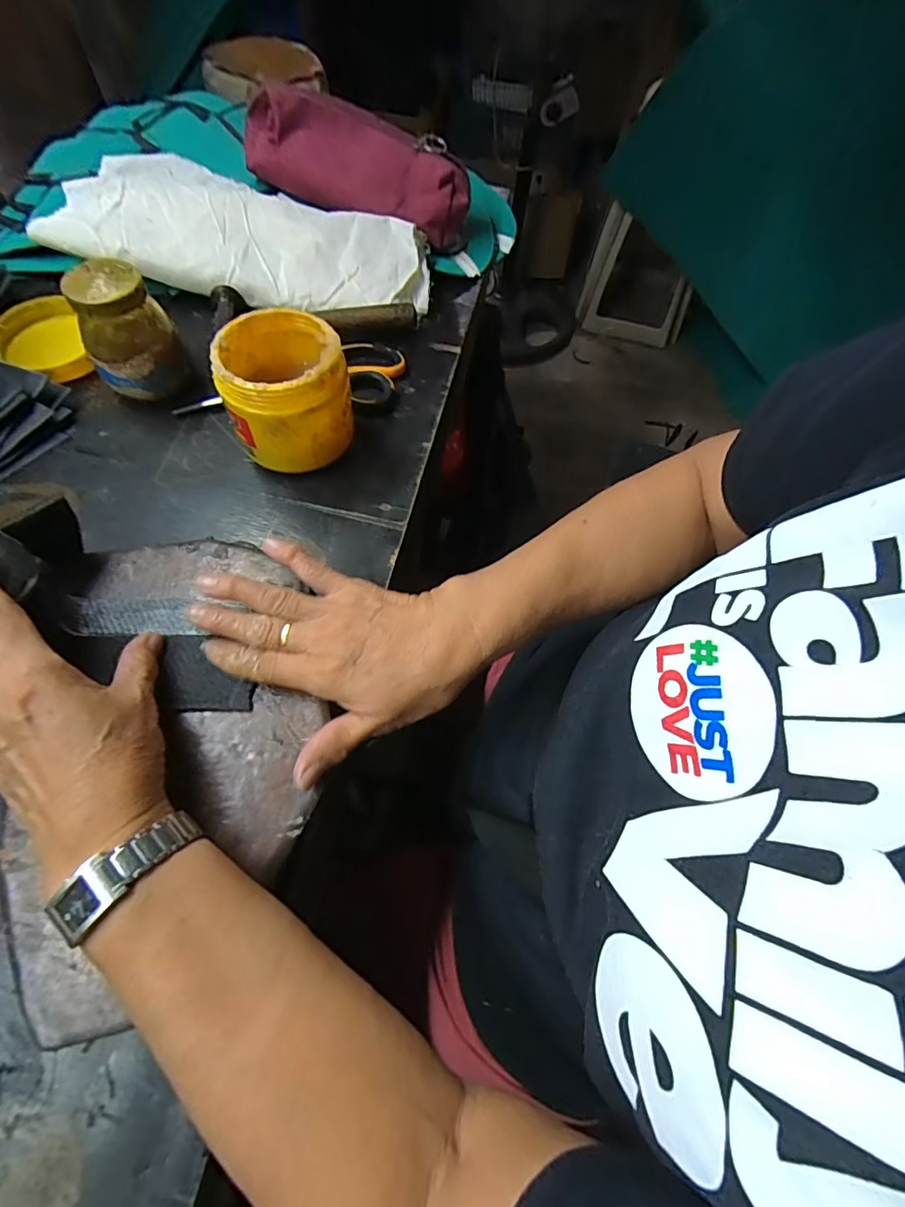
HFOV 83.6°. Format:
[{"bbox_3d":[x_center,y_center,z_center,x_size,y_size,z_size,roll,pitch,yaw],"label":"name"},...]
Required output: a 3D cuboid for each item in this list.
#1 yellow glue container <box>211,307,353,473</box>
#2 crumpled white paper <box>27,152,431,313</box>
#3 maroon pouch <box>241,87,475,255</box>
[{"bbox_3d":[-0.128,-0.165,0.392,0.087,0.074,0.092,-16,65,-12],"label":"yellow glue container"},{"bbox_3d":[-0.202,-0.364,0.502,0.354,0.044,0.142,8,63,0],"label":"crumpled white paper"},{"bbox_3d":[-0.098,-0.450,0.523,0.227,0.085,0.062,15,63,4],"label":"maroon pouch"}]

